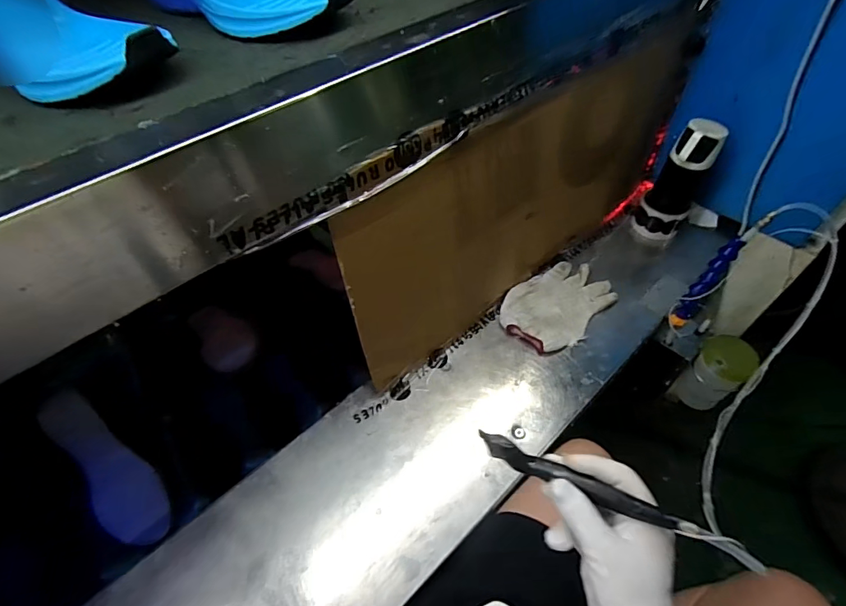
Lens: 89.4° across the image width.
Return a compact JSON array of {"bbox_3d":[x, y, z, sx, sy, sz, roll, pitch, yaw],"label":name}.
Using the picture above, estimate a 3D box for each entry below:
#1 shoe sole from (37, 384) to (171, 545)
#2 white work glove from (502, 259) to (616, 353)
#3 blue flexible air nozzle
[{"bbox_3d":[-0.485,0.247,0.650,0.280,0.027,0.086,45,62,9],"label":"shoe sole"},{"bbox_3d":[0.228,0.002,0.737,0.194,0.038,0.137,-37,59,-25],"label":"white work glove"},{"bbox_3d":[0.442,-0.027,0.672,0.021,0.166,0.029,-8,43,-31],"label":"blue flexible air nozzle"}]

